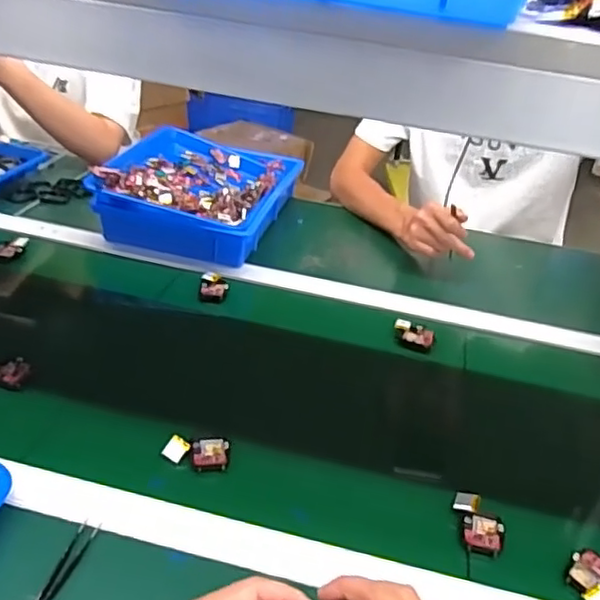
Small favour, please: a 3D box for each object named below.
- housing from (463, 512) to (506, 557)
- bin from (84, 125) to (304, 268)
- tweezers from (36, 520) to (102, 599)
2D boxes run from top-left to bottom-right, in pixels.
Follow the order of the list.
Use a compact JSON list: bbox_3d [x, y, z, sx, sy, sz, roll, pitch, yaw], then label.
[{"bbox_3d":[0.166,0.209,0.562,0.036,0.008,0.041,13,33,8],"label":"housing"},{"bbox_3d":[-0.166,-0.182,1.041,0.267,0.102,0.350,13,33,9],"label":"bin"},{"bbox_3d":[-0.188,0.218,0.477,0.015,0.005,0.116,12,33,8],"label":"tweezers"}]

